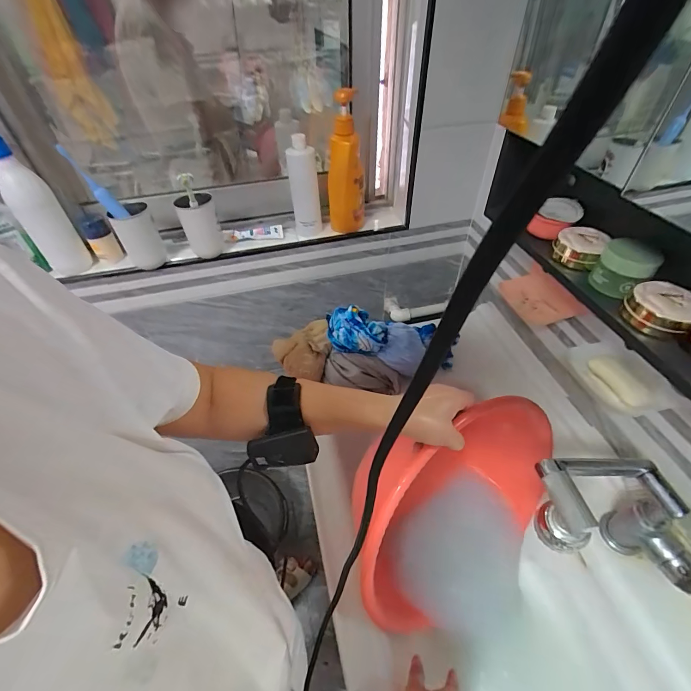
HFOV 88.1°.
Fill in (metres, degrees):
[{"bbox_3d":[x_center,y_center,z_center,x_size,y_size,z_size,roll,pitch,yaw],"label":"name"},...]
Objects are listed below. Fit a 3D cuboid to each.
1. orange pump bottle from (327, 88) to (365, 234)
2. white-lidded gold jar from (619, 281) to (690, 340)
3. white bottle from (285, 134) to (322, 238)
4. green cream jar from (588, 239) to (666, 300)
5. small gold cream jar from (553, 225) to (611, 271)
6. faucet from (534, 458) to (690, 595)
[{"bbox_3d":[0.000,-0.391,0.781,0.079,0.264,0.081,-3,47,-1],"label":"orange pump bottle"},{"bbox_3d":[0.375,-0.042,0.424,0.067,0.037,0.071,-1,47,1],"label":"white-lidded gold jar"},{"bbox_3d":[-0.093,-0.353,0.798,0.061,0.197,0.072,-7,47,-5],"label":"white bottle"},{"bbox_3d":[0.361,-0.099,0.464,0.061,0.056,0.053,33,56,28],"label":"green cream jar"},{"bbox_3d":[0.341,-0.145,0.524,0.063,0.037,0.069,27,53,25],"label":"small gold cream jar"},{"bbox_3d":[0.321,0.208,0.424,0.302,0.124,0.107,27,40,-27],"label":"faucet"}]

